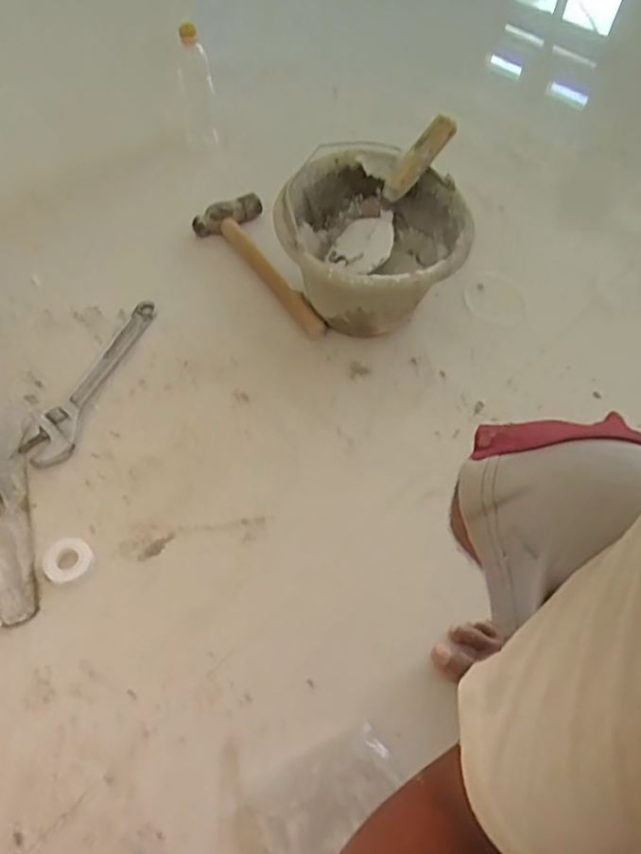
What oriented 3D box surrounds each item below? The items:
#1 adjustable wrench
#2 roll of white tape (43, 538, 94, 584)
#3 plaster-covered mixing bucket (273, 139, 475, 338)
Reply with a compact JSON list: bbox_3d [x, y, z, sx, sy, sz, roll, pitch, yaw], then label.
[{"bbox_3d":[-0.301,-0.068,0.866,0.059,0.013,0.292,22,60,10],"label":"adjustable wrench"},{"bbox_3d":[-0.288,0.151,0.721,0.051,0.008,0.051,1,59,-2],"label":"roll of white tape"},{"bbox_3d":[0.067,-0.242,0.910,0.247,0.192,0.242,1,59,-2],"label":"plaster-covered mixing bucket"}]

